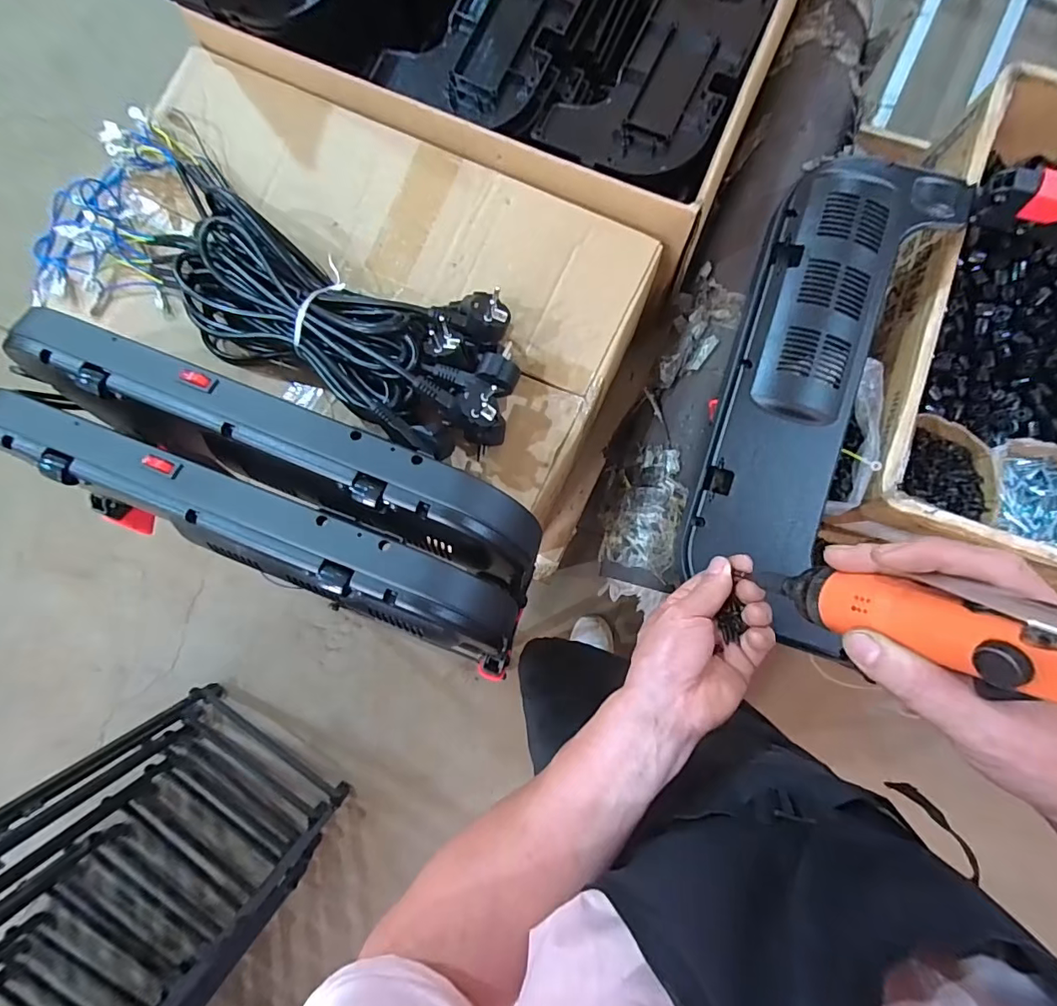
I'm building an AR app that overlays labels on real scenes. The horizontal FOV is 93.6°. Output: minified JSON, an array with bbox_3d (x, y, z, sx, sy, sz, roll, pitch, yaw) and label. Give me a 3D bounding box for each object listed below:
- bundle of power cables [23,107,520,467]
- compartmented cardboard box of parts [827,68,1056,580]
[{"bbox_3d":[-0.227,-0.208,0.460,0.477,0.073,0.196,23,86,5],"label":"bundle of power cables"},{"bbox_3d":[0.608,-0.188,0.587,0.358,0.146,0.539,21,86,5],"label":"compartmented cardboard box of parts"}]

